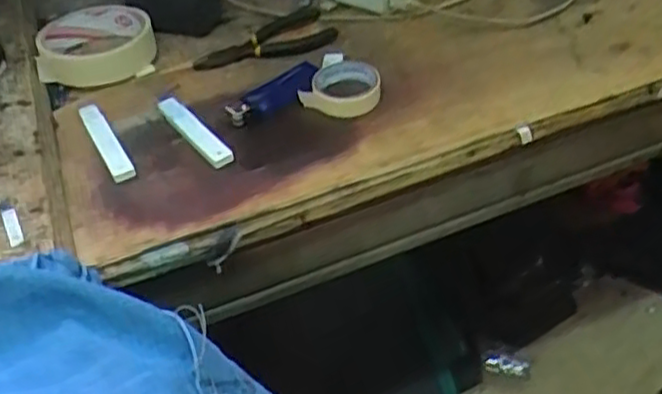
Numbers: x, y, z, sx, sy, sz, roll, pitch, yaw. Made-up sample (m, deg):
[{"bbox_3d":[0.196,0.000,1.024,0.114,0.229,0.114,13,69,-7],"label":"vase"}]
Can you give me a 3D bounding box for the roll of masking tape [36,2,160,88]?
[{"bbox_3d":[-0.196,-0.130,0.583,0.093,0.028,0.102,-3,46,3],"label":"roll of masking tape"}]

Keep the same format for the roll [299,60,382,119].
[{"bbox_3d":[0.012,-0.081,0.522,0.048,0.016,0.059,23,52,25],"label":"roll"}]

